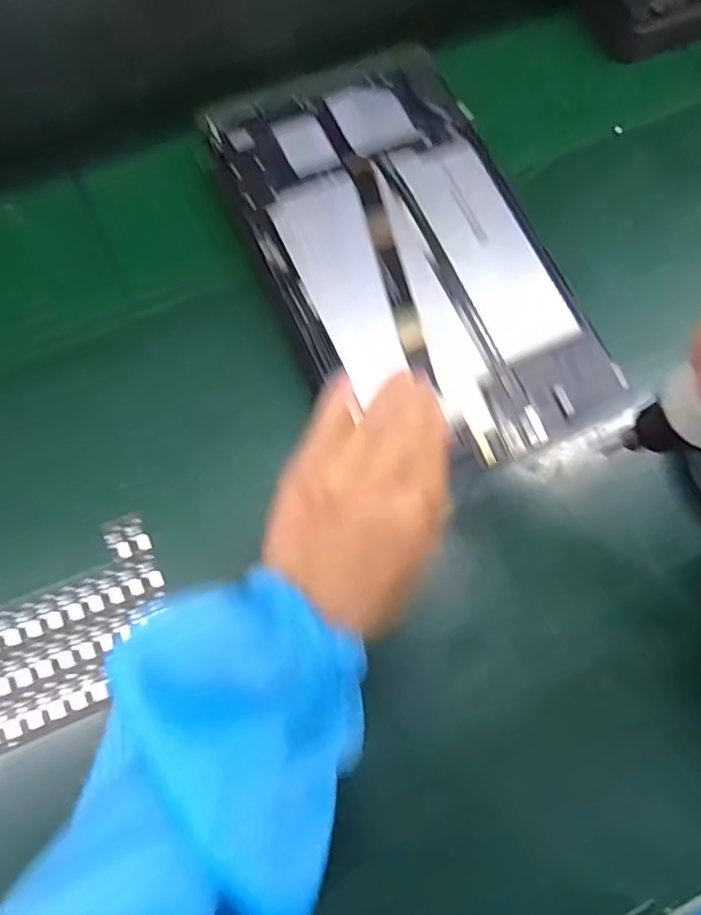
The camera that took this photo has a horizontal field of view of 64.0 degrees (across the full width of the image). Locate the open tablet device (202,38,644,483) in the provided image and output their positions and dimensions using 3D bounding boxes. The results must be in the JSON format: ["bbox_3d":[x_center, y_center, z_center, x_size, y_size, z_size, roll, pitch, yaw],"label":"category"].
[{"bbox_3d":[0.030,-0.115,0.314,0.152,0.017,0.255,-24,76,-7],"label":"open tablet device"}]

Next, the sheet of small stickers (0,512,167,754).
[{"bbox_3d":[-0.138,0.085,0.273,0.101,0.006,0.078,-25,78,-11],"label":"sheet of small stickers"}]

